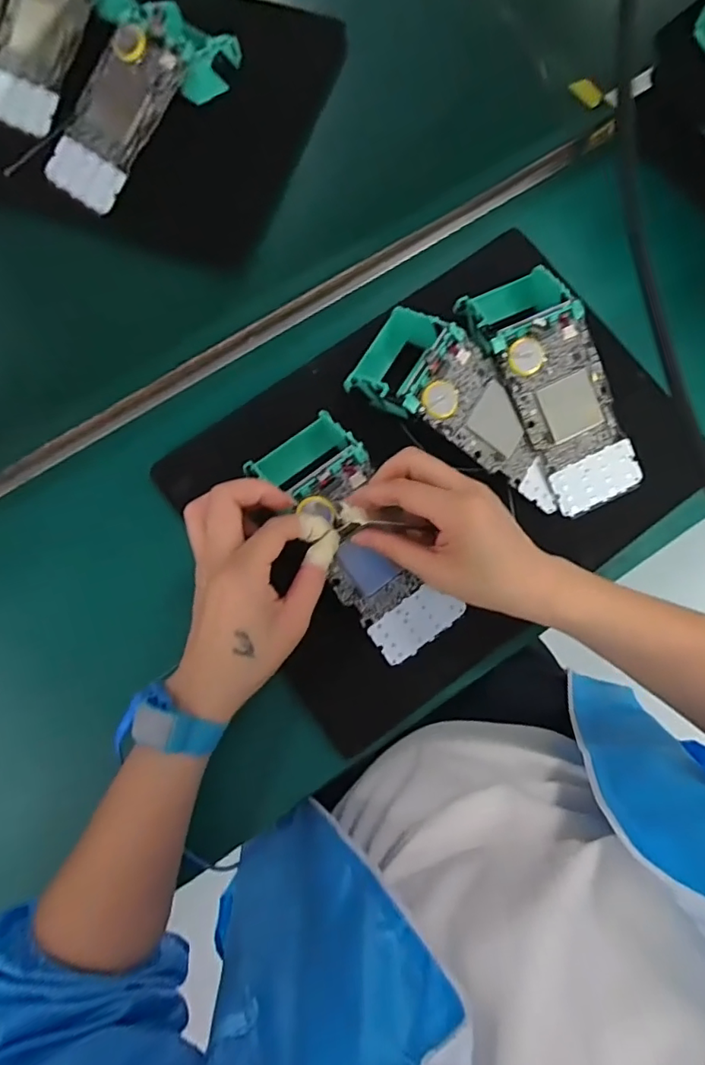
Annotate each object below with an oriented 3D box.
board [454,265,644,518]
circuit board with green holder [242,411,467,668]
[{"bbox_3d":[0.139,-0.102,0.384,0.079,0.054,0.177,-25,79,-5],"label":"board"},{"bbox_3d":[0.002,0.007,0.359,0.076,0.046,0.168,-30,91,-6],"label":"circuit board with green holder"}]

